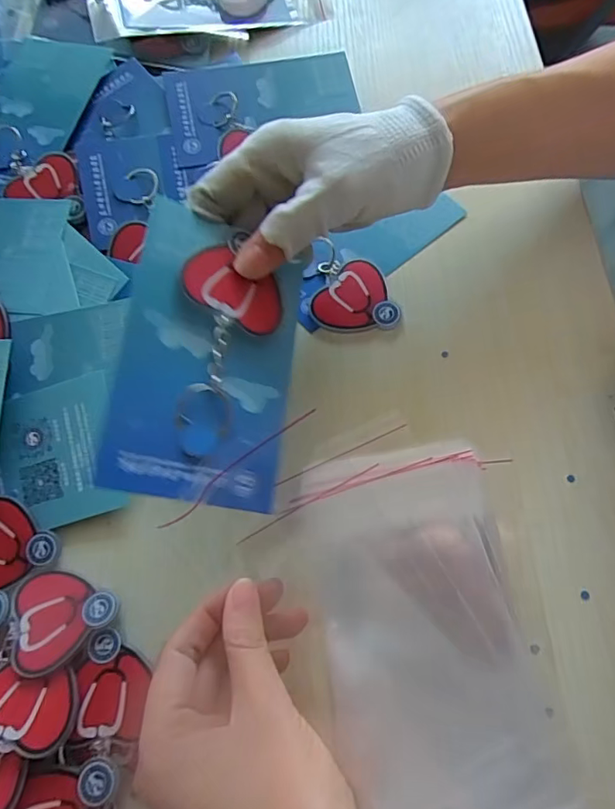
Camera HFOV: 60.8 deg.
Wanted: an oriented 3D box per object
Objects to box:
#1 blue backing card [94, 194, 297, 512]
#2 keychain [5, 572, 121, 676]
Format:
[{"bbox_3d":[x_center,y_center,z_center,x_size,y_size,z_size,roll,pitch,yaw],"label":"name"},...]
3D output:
[{"bbox_3d":[-0.043,-0.024,0.237,0.075,0.005,0.130,12,74,-26],"label":"blue backing card"},{"bbox_3d":[-0.130,0.106,0.270,0.050,0.004,0.049,-37,58,-20],"label":"keychain"}]

